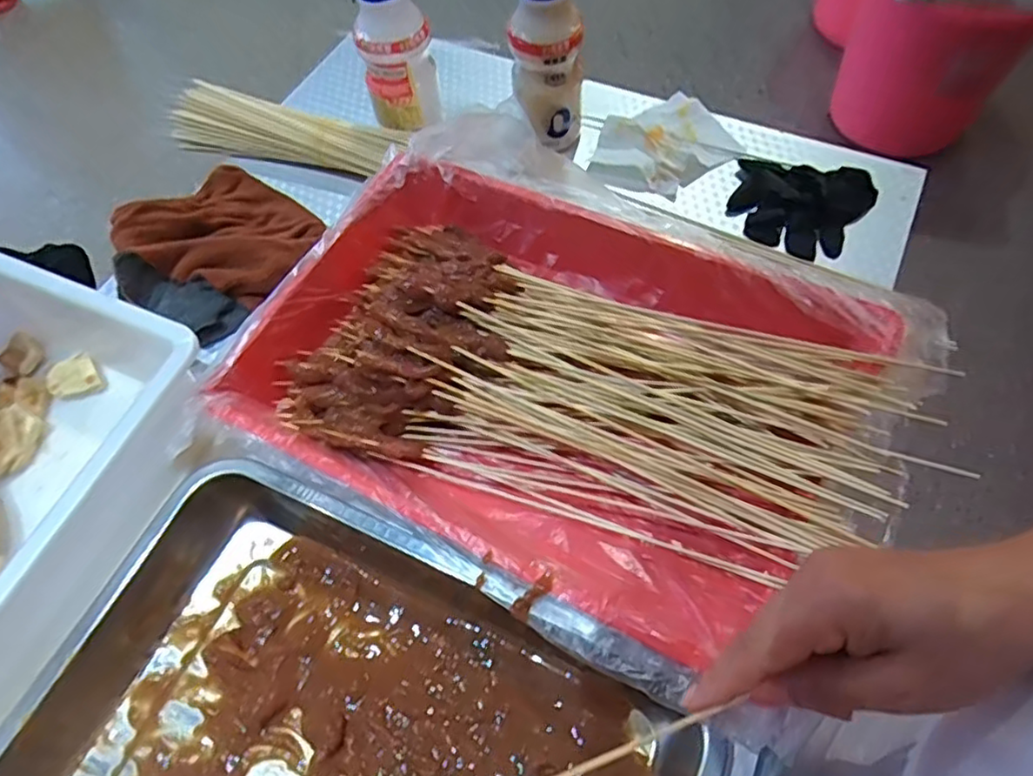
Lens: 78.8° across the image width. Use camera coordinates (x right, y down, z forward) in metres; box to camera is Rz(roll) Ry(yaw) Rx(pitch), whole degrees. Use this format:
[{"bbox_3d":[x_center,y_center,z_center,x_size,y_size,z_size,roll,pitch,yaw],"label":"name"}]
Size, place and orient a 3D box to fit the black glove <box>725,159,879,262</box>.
[{"bbox_3d":[0.243,-0.158,0.536,0.112,0.021,0.096,18,64,13],"label":"black glove"}]

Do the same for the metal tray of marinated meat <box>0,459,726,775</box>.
[{"bbox_3d":[-0.093,0.212,0.332,0.373,0.062,0.258,21,65,15],"label":"metal tray of marinated meat"}]

